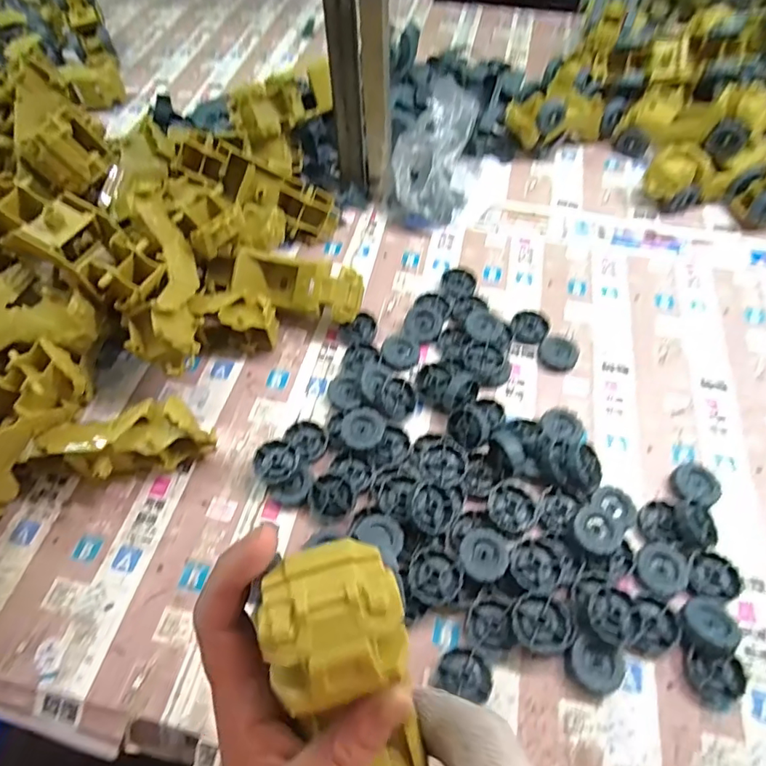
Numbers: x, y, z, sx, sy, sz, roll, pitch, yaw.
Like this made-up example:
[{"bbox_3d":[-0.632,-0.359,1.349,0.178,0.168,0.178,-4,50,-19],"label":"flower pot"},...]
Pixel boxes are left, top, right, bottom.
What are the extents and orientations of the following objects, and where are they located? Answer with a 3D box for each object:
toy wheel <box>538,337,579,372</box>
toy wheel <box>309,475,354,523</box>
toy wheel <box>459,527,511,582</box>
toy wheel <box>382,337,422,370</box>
[{"bbox_3d":[0.174,-0.029,0.509,0.035,0.014,0.035,0,56,0],"label":"toy wheel"},{"bbox_3d":[-0.042,0.093,0.419,0.037,0.006,0.036,-36,76,5],"label":"toy wheel"},{"bbox_3d":[0.078,0.133,0.395,0.036,0.019,0.040,32,62,20],"label":"toy wheel"},{"bbox_3d":[0.017,-0.027,0.504,0.036,0.013,0.029,15,57,10],"label":"toy wheel"}]

